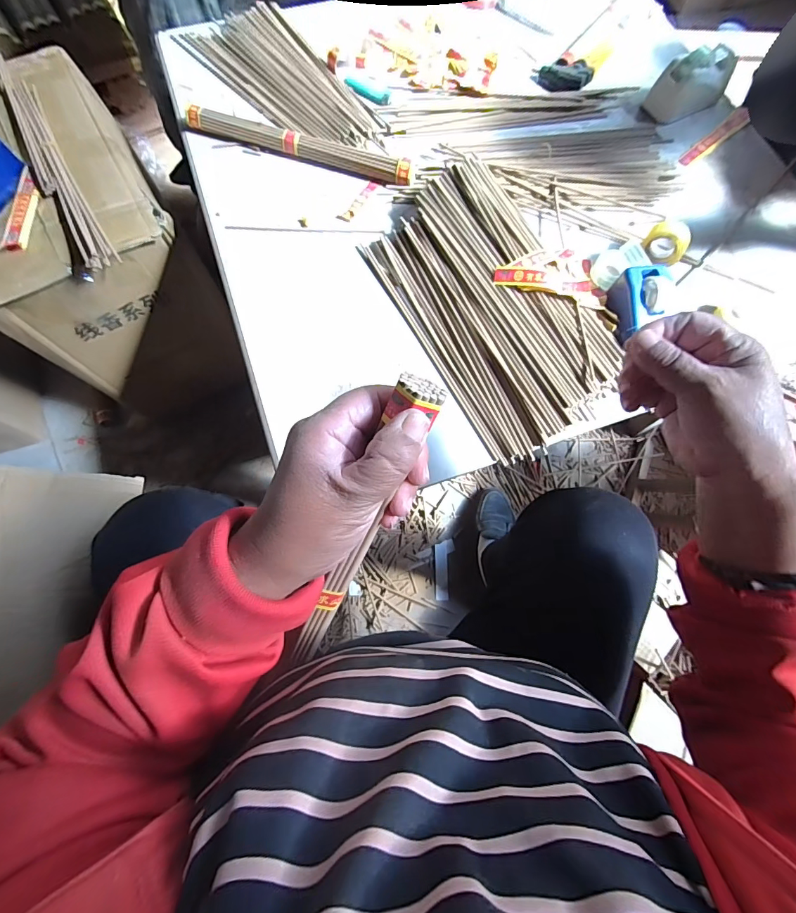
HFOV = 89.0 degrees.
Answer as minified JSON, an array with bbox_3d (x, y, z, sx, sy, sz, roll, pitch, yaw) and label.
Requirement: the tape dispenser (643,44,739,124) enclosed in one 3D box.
[{"bbox_3d":[0.423,-0.532,0.574,0.112,0.060,0.050,-24,75,-8],"label":"tape dispenser"}]

